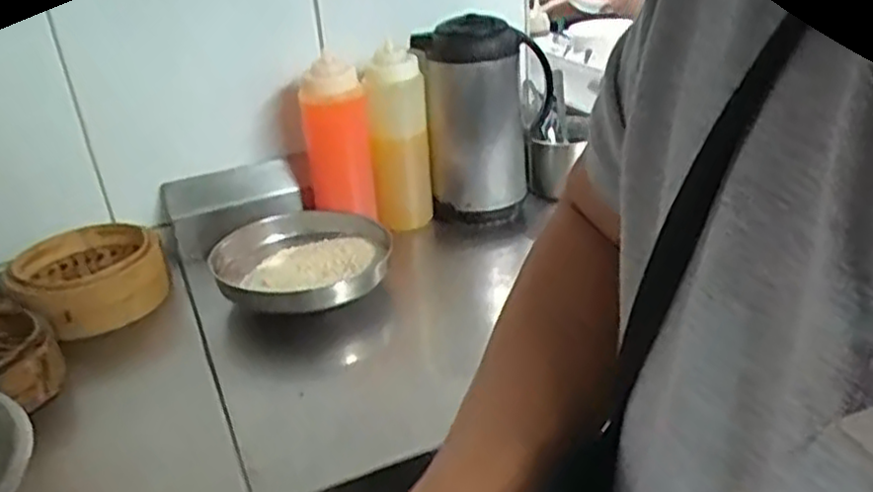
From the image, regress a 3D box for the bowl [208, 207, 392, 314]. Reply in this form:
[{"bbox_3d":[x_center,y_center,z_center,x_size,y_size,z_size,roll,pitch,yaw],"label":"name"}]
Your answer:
[{"bbox_3d":[-0.155,0.010,0.875,0.201,0.044,0.210,-4,27,2],"label":"bowl"}]

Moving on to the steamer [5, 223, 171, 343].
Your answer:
[{"bbox_3d":[-0.389,0.031,0.839,0.155,0.077,0.160,-19,30,-24],"label":"steamer"}]

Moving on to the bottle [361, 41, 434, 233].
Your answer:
[{"bbox_3d":[-0.045,-0.125,0.941,0.073,0.229,0.060,-5,27,2],"label":"bottle"}]

